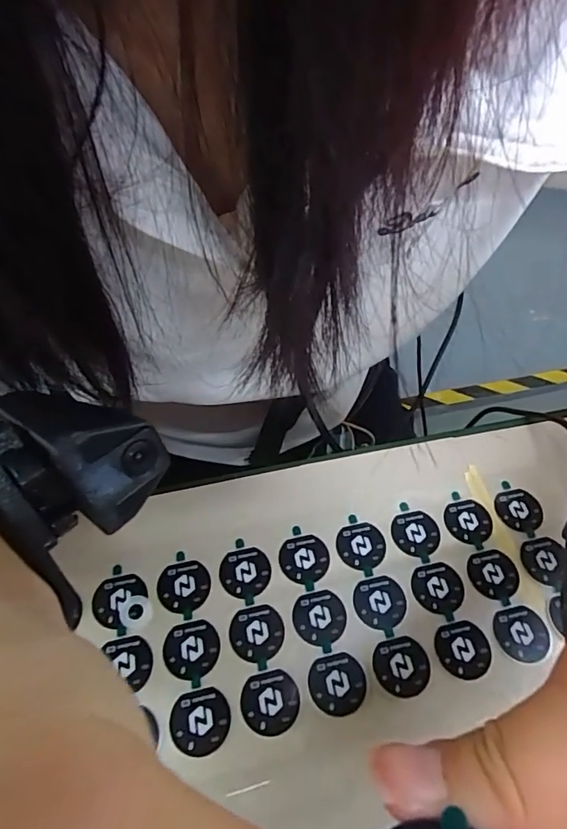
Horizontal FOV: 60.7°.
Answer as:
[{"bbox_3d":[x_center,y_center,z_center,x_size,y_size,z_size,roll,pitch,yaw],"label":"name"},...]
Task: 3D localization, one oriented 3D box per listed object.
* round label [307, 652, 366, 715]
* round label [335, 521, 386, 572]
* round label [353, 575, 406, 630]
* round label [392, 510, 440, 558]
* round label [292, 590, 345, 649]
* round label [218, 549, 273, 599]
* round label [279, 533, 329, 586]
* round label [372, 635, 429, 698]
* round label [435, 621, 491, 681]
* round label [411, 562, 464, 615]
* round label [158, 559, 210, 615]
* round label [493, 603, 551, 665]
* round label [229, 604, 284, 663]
[{"bbox_3d":[0.023,0.114,0.205,0.024,0.004,0.022,0,52,0],"label":"round label"},{"bbox_3d":[0.038,0.064,0.239,0.024,0.004,0.022,1,55,-2],"label":"round label"},{"bbox_3d":[0.045,0.088,0.225,0.024,0.004,0.022,1,58,-1],"label":"round label"},{"bbox_3d":[0.066,0.059,0.243,0.024,0.004,0.023,1,55,-2],"label":"round label"},{"bbox_3d":[0.016,0.093,0.221,0.024,0.004,0.023,1,57,-2],"label":"round label"},{"bbox_3d":[-0.018,0.075,0.230,0.023,0.004,0.023,-9,59,-8],"label":"round label"},{"bbox_3d":[0.010,0.069,0.234,0.024,0.004,0.023,1,55,-2],"label":"round label"},{"bbox_3d":[0.051,0.108,0.209,0.023,0.004,0.023,1,55,-2],"label":"round label"},{"bbox_3d":[0.080,0.104,0.214,0.024,0.004,0.023,1,55,-2],"label":"round label"},{"bbox_3d":[0.073,0.081,0.228,0.024,0.004,0.023,1,55,-2],"label":"round label"},{"bbox_3d":[-0.046,0.079,0.224,0.024,0.004,0.022,1,55,-2],"label":"round label"},{"bbox_3d":[0.108,0.099,0.220,0.023,0.004,0.023,-3,56,4],"label":"round label"},{"bbox_3d":[-0.012,0.097,0.214,0.024,0.004,0.023,1,55,-2],"label":"round label"}]

